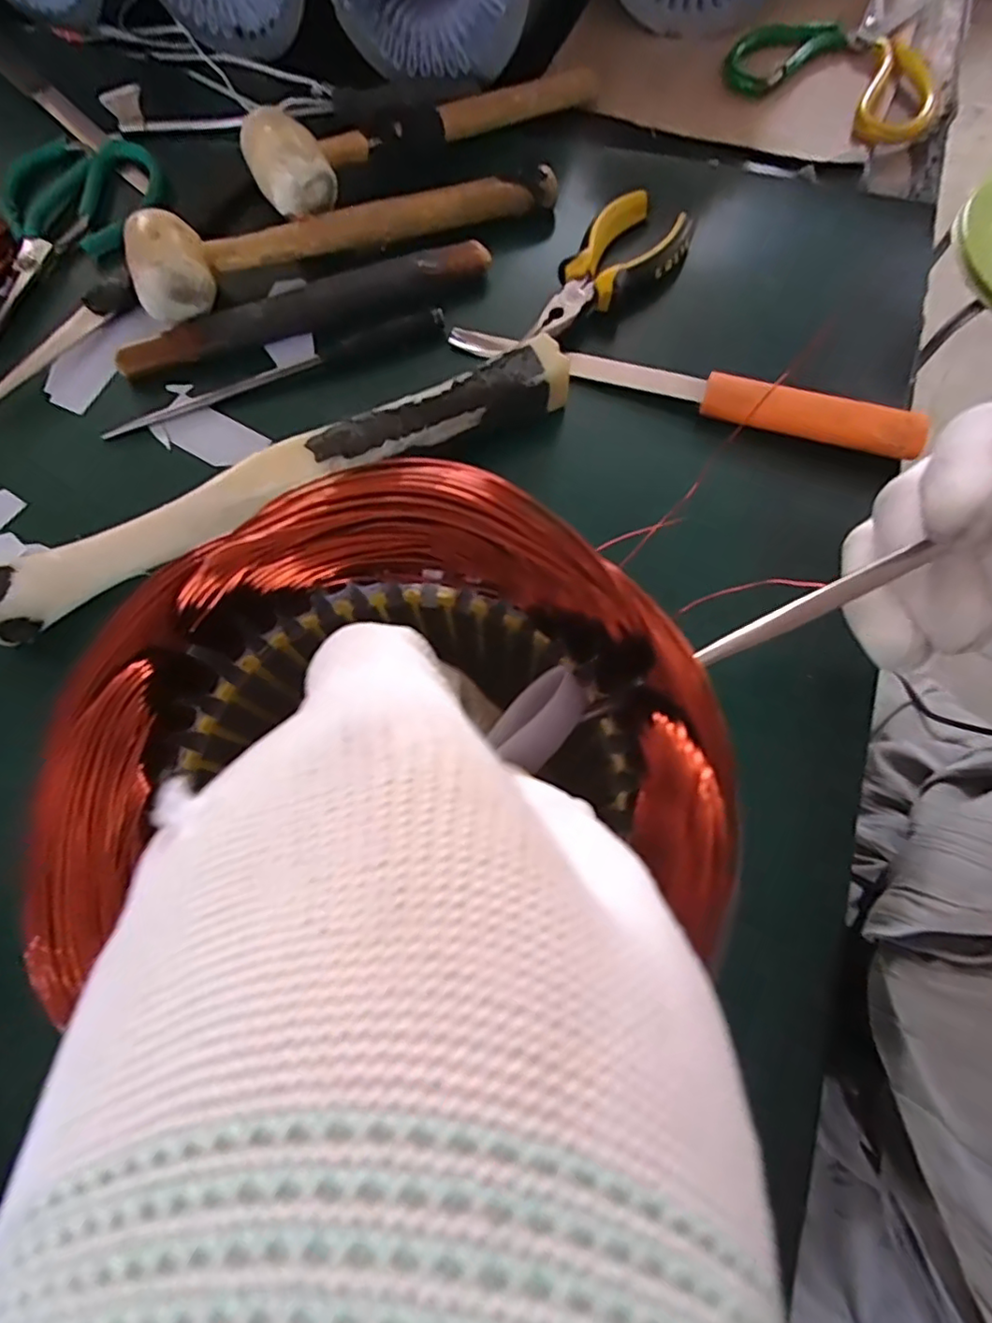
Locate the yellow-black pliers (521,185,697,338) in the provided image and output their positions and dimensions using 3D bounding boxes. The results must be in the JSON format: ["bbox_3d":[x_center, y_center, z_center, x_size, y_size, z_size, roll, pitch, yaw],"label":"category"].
[{"bbox_3d":[0.070,-0.230,0.360,0.052,0.026,0.129,34,75,10],"label":"yellow-black pliers"}]

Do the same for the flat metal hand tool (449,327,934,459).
[{"bbox_3d":[0.100,-0.158,0.338,0.263,0.014,0.022,17,71,8],"label":"flat metal hand tool"}]

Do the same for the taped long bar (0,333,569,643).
[{"bbox_3d":[-0.109,-0.091,0.315,0.318,0.033,0.029,-25,74,-8],"label":"taped long bar"}]

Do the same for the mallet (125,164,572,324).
[{"bbox_3d":[-0.090,-0.273,0.370,0.263,0.040,0.057,-21,73,-6],"label":"mallet"}]

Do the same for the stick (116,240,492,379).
[{"bbox_3d":[-0.114,-0.212,0.363,0.224,0.023,0.024,-15,73,-4],"label":"stick"}]

